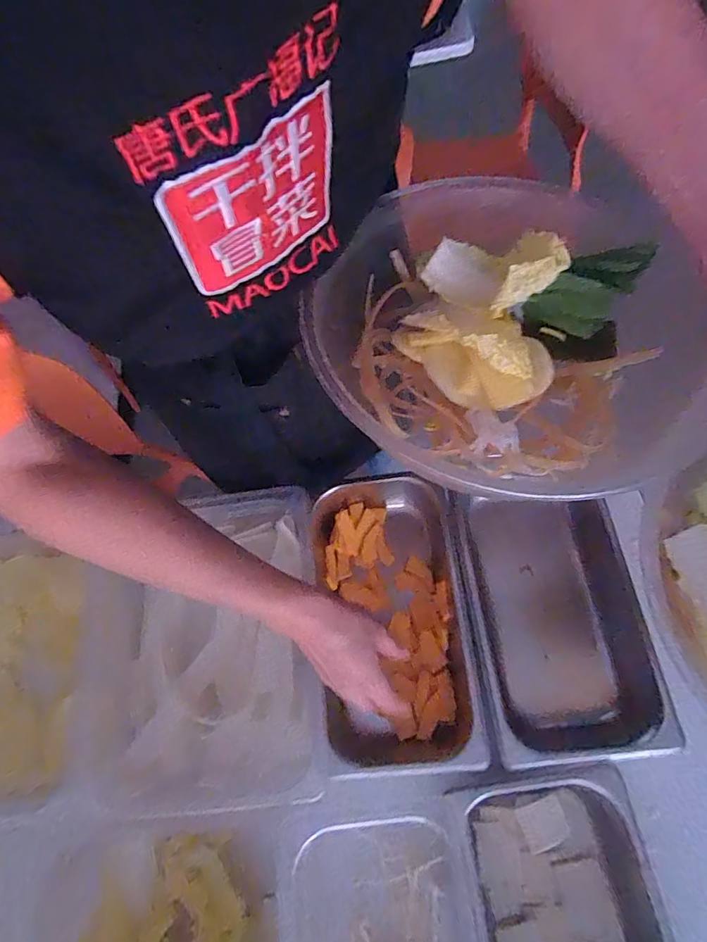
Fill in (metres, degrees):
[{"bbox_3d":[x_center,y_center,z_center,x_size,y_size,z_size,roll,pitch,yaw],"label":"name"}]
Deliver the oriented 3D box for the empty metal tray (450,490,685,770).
[{"bbox_3d":[0.220,0.169,0.542,0.175,0.098,0.283,-7,67,-1],"label":"empty metal tray"}]

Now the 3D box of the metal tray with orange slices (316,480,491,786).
[{"bbox_3d":[0.042,0.164,0.552,0.168,0.102,0.325,-9,65,-2],"label":"metal tray with orange slices"}]

